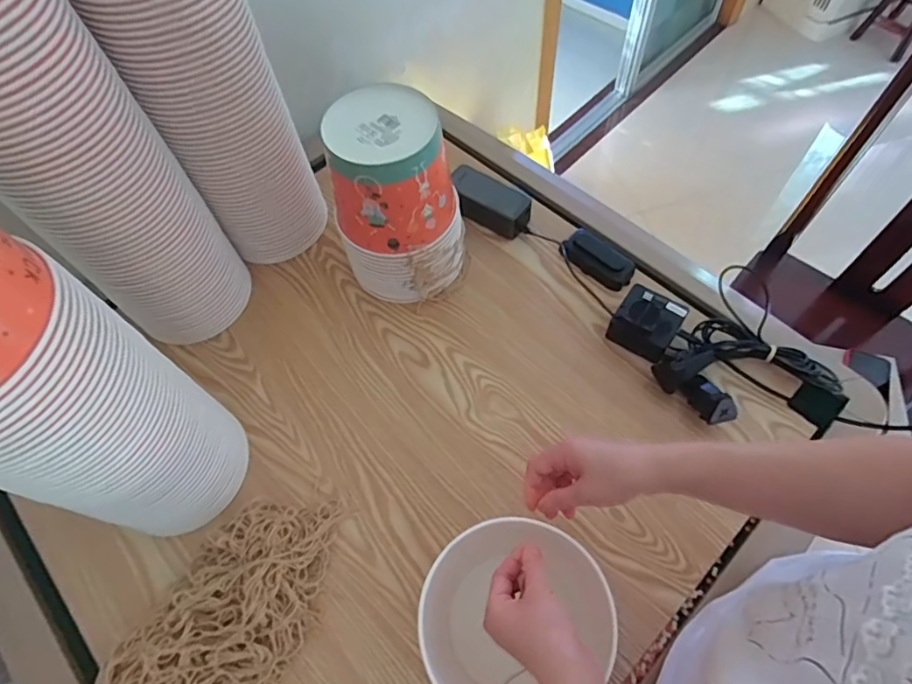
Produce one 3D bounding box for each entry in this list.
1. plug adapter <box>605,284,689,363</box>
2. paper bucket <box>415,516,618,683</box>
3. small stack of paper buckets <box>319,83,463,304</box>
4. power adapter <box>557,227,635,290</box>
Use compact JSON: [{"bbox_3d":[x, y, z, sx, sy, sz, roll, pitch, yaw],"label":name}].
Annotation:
[{"bbox_3d":[0.247,-0.024,0.699,0.075,0.057,0.071,33,68,20],"label":"plug adapter"},{"bbox_3d":[0.062,0.252,0.512,0.187,0.138,0.177,-2,61,3],"label":"paper bucket"},{"bbox_3d":[-0.070,-0.172,0.692,0.147,0.248,0.145,-7,61,0],"label":"small stack of paper buckets"},{"bbox_3d":[0.204,-0.122,0.772,0.105,0.033,0.062,35,69,20],"label":"power adapter"}]

